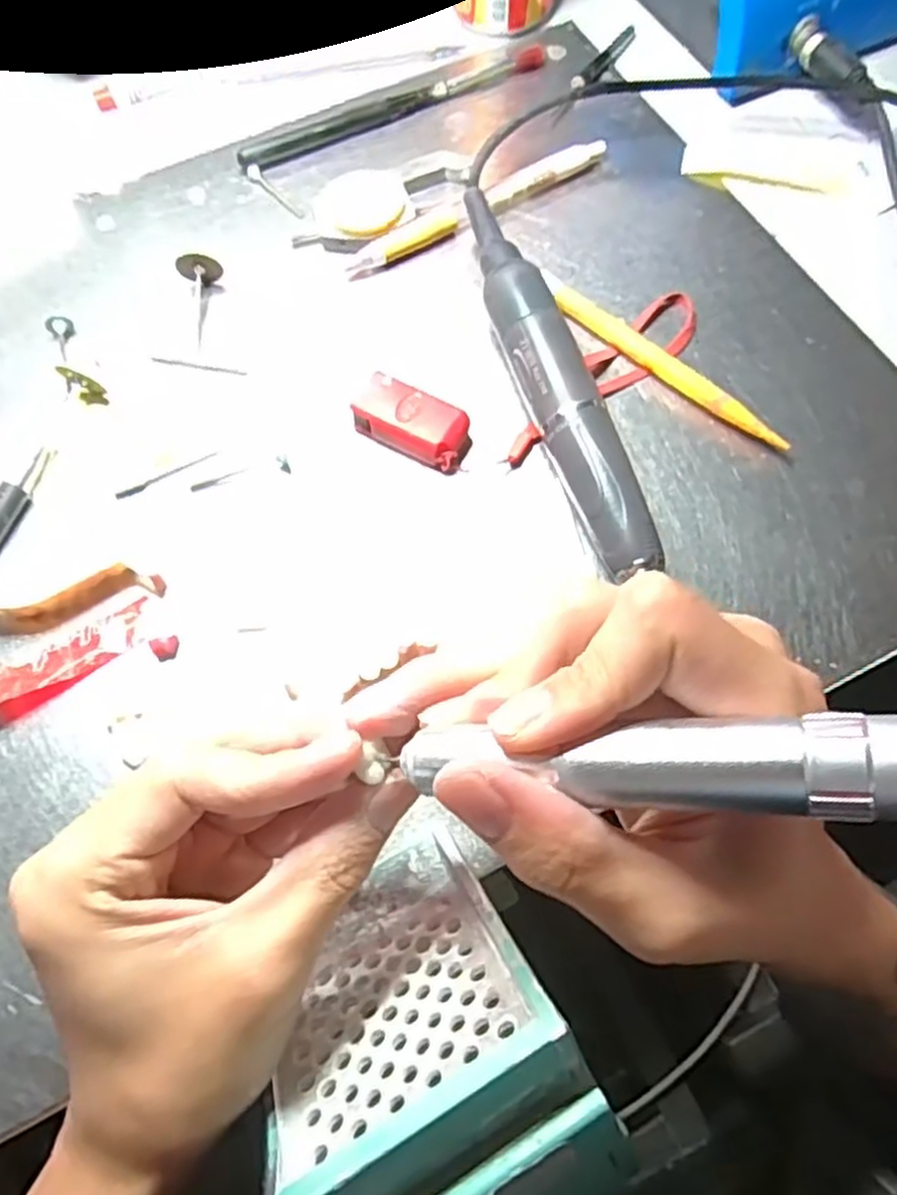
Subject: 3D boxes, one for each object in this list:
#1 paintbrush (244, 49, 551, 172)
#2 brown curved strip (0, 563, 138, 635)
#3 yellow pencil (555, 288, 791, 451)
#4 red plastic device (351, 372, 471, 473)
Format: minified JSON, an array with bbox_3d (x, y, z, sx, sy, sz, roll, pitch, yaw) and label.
[{"bbox_3d":[-0.025,-0.247,0.384,0.167,0.007,0.015,-26,69,-10],"label":"paintbrush"},{"bbox_3d":[-0.142,0.003,0.278,0.055,0.012,0.012,-18,67,-6],"label":"brown curved strip"},{"bbox_3d":[0.088,-0.093,0.312,0.113,0.011,0.008,42,74,17],"label":"yellow pencil"},{"bbox_3d":[-0.014,-0.066,0.300,0.045,0.020,0.021,25,69,12],"label":"red plastic device"}]

